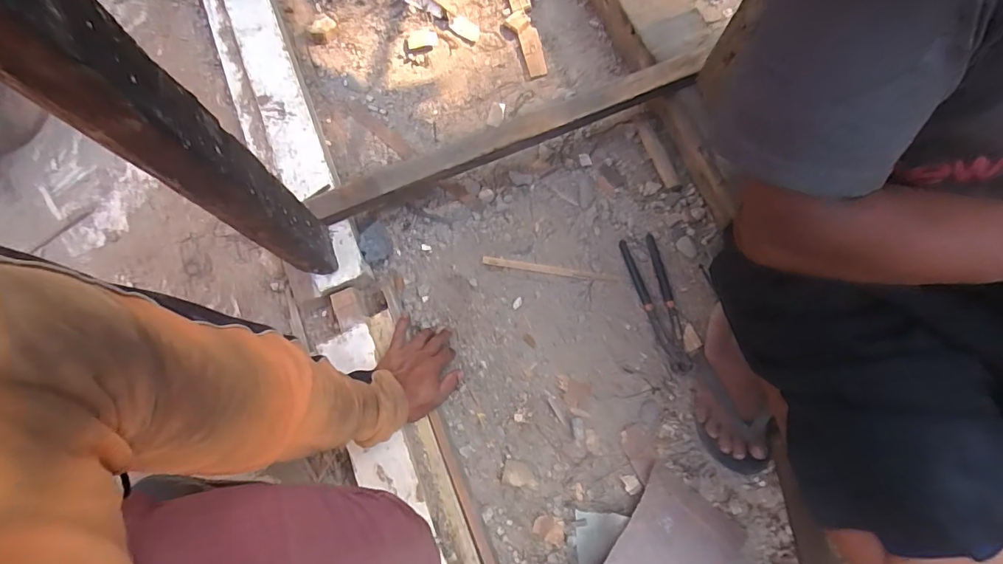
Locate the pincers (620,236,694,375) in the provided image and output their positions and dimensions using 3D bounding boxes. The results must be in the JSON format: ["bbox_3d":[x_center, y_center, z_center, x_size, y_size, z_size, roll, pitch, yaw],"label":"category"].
[{"bbox_3d":[0.249,0.032,0.731,0.056,0.021,0.219,-16,77,-3],"label":"pincers"}]

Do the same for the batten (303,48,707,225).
[{"bbox_3d":[0.016,-0.217,0.700,0.609,0.045,0.054,-20,77,-4],"label":"batten"}]

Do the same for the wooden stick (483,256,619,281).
[{"bbox_3d":[0.079,-0.020,0.759,0.216,0.004,0.014,9,76,3],"label":"wooden stick"}]

